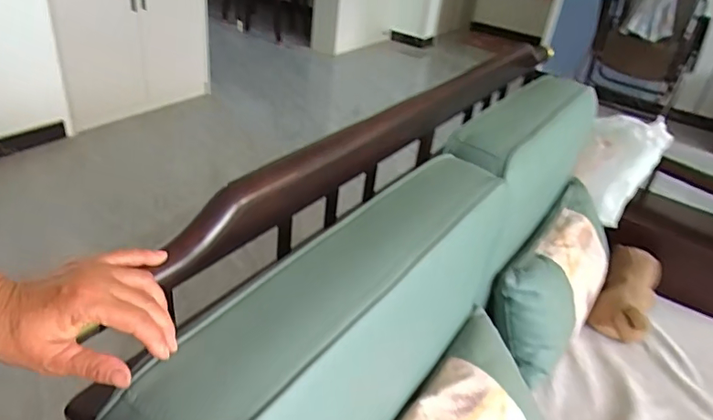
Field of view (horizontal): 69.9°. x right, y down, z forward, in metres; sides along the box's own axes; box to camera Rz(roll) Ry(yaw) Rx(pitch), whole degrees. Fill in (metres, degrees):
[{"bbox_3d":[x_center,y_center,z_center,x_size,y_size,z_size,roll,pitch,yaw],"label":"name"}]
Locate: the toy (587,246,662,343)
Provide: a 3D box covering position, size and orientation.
[{"bbox_3d":[0.679,0.199,1.275,0.132,0.079,0.282,22,49,21],"label":"toy"}]

